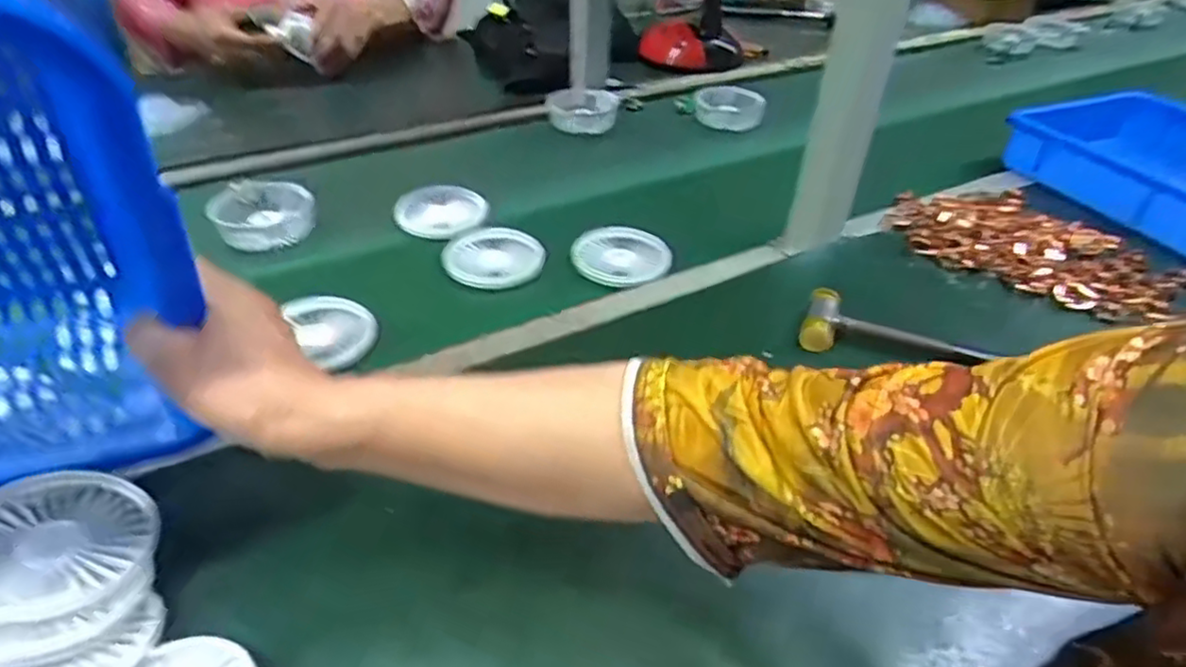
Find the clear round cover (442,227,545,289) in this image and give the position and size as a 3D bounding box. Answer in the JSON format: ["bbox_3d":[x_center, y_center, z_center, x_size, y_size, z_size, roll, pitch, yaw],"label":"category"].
[{"bbox_3d":[-0.093,-0.077,0.639,0.091,0.010,0.087,1,41,-3],"label":"clear round cover"}]

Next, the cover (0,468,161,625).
[{"bbox_3d":[-0.279,0.106,0.345,0.085,0.008,0.086,28,34,2],"label":"cover"}]

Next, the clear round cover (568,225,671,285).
[{"bbox_3d":[0.029,-0.079,0.646,0.089,0.017,0.092,2,41,-2],"label":"clear round cover"}]

